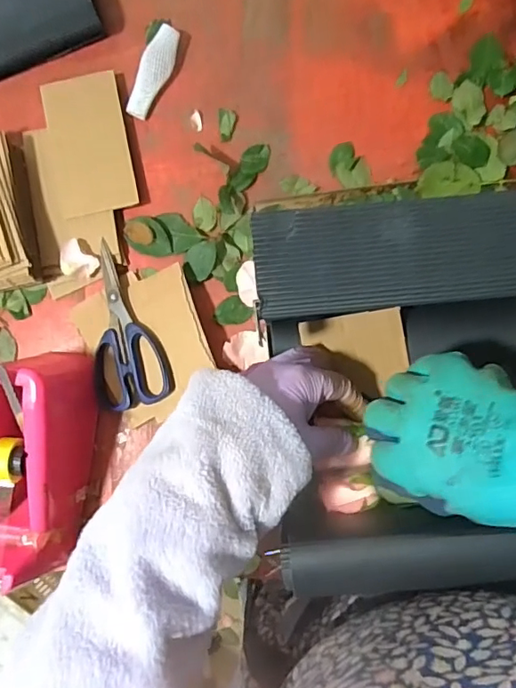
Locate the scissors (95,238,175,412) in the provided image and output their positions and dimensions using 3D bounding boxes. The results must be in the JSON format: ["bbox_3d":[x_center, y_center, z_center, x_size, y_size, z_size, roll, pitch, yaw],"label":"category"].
[{"bbox_3d":[-0.134,-0.017,0.498,0.081,0.015,0.157,-15,90,5],"label":"scissors"}]

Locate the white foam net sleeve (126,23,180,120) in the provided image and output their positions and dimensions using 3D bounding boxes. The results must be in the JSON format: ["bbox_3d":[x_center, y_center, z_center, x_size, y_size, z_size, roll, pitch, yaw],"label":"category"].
[{"bbox_3d":[-0.102,-0.269,0.513,0.027,0.025,0.089,30,94,4],"label":"white foam net sleeve"}]

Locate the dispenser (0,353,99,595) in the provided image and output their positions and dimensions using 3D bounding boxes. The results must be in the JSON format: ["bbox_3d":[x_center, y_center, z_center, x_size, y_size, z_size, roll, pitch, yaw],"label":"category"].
[{"bbox_3d":[-0.203,0.110,0.466,0.073,0.098,0.198,3,91,5],"label":"dispenser"}]

